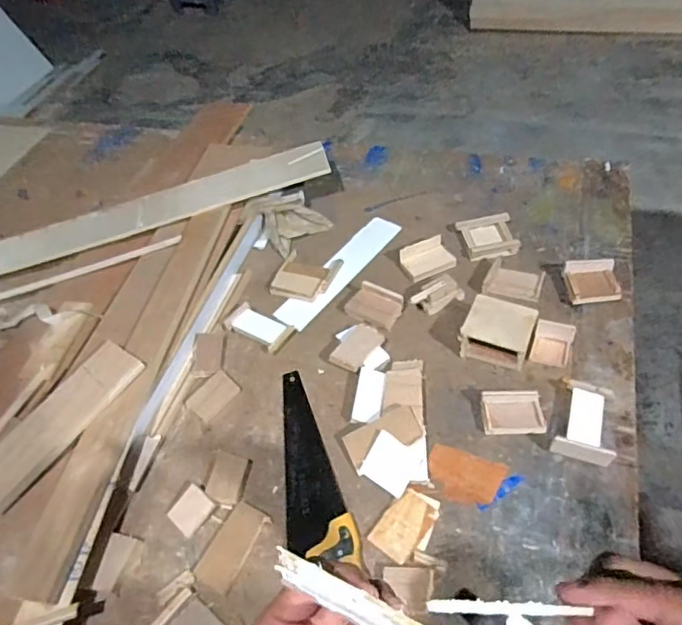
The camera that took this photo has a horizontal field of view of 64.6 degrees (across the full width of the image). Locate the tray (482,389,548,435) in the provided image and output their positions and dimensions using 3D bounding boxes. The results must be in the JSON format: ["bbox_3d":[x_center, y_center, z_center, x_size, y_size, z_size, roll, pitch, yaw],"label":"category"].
[{"bbox_3d":[0.265,0.153,0.838,0.088,0.028,0.068,-2,50,7],"label":"tray"}]

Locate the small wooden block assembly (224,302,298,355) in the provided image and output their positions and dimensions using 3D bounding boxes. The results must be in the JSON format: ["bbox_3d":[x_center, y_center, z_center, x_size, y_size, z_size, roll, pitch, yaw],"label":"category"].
[{"bbox_3d":[-0.152,0.027,1.004,0.129,0.018,0.065,25,58,26],"label":"small wooden block assembly"}]

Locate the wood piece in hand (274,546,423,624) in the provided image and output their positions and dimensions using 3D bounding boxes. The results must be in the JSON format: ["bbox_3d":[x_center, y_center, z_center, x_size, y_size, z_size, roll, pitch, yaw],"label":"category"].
[{"bbox_3d":[0.007,0.146,0.272,0.087,0.008,0.016,24,55,12],"label":"wood piece in hand"}]

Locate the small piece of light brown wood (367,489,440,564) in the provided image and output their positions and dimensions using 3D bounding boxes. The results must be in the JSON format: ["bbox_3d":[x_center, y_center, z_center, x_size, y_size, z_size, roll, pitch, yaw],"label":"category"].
[{"bbox_3d":[0.094,0.299,0.762,0.068,0.012,0.099,31,61,29],"label":"small piece of light brown wood"}]

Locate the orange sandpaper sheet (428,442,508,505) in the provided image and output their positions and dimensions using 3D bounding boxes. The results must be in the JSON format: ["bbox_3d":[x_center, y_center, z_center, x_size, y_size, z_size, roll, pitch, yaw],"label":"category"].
[{"bbox_3d":[0.183,0.243,0.798,0.107,0.011,0.075,14,54,19],"label":"orange sandpaper sheet"}]

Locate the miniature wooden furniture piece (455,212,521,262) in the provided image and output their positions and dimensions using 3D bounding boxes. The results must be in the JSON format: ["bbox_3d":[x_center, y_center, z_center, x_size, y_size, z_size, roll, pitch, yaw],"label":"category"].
[{"bbox_3d":[0.300,-0.157,1.095,0.099,0.031,0.113,-12,50,-2],"label":"miniature wooden furniture piece"}]

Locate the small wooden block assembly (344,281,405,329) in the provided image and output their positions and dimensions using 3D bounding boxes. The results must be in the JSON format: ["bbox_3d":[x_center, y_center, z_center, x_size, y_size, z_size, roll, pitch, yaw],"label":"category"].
[{"bbox_3d":[0.065,-0.011,1.002,0.097,0.034,0.074,22,57,24],"label":"small wooden block assembly"}]

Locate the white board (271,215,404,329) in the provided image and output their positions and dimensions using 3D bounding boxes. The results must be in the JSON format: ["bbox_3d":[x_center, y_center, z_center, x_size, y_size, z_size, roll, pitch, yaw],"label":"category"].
[{"bbox_3d":[-0.001,-0.089,1.087,0.069,0.014,0.334,28,60,28],"label":"white board"}]

